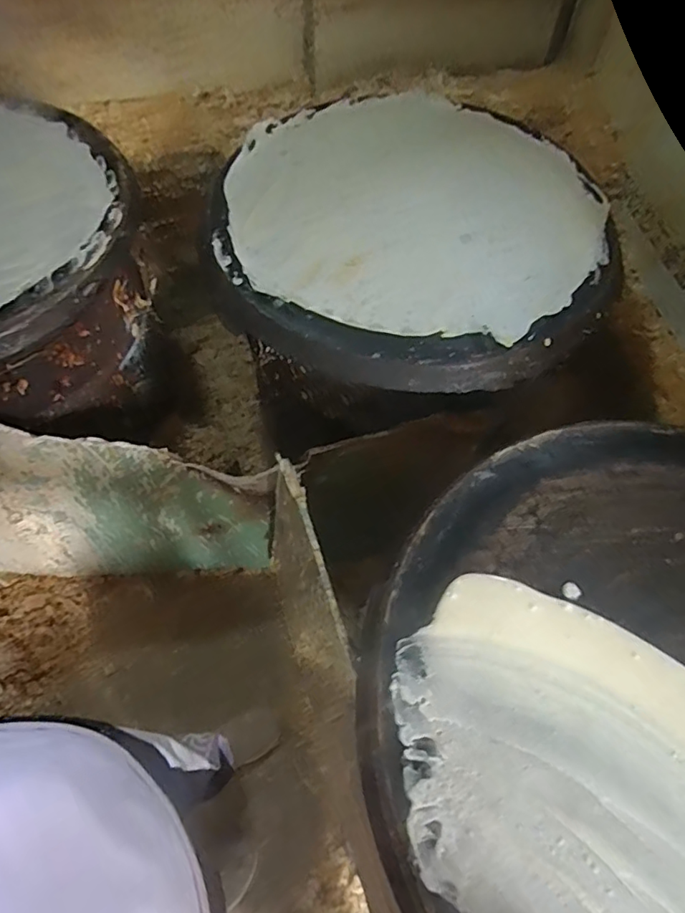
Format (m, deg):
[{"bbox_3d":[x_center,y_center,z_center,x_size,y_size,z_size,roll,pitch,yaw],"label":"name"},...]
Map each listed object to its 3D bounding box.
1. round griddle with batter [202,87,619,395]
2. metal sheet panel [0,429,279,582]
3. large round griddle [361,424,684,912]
[{"bbox_3d":[0.109,-0.357,0.816,0.599,0.086,0.571,1,62,-1],"label":"round griddle with batter"},{"bbox_3d":[-0.458,0.126,1.046,0.660,0.590,0.072,-3,62,-3],"label":"metal sheet panel"},{"bbox_3d":[0.327,0.226,0.489,0.598,0.050,0.588,1,62,-1],"label":"large round griddle"}]

